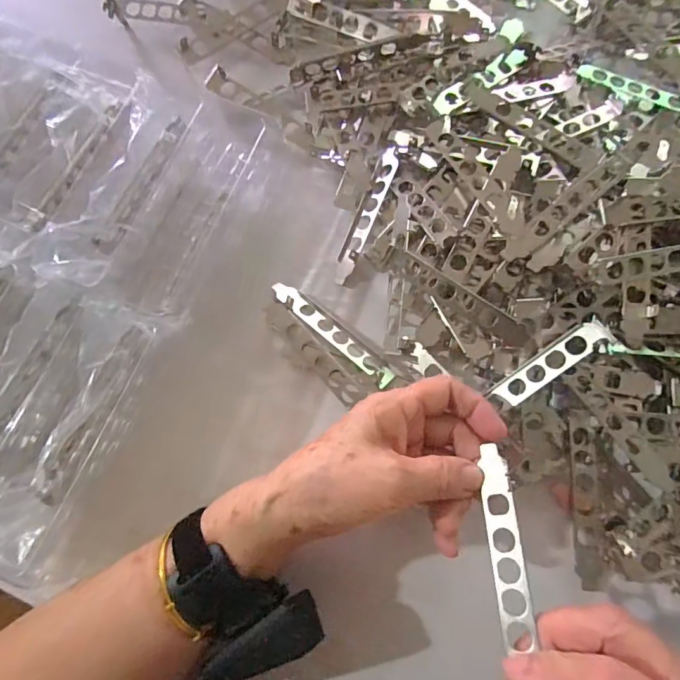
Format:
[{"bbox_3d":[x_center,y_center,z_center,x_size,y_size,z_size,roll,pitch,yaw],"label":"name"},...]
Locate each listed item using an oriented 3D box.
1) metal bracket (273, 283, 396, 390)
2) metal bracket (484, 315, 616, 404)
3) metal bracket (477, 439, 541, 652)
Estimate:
[{"bbox_3d":[-0.007,-0.007,0.349,0.118,0.015,0.016,41,80,10],"label":"metal bracket"},{"bbox_3d":[0.139,0.017,0.306,0.083,0.009,0.019,-40,78,21],"label":"metal bracket"},{"bbox_3d":[0.094,0.114,0.260,0.019,0.004,0.106,-13,63,26],"label":"metal bracket"}]

